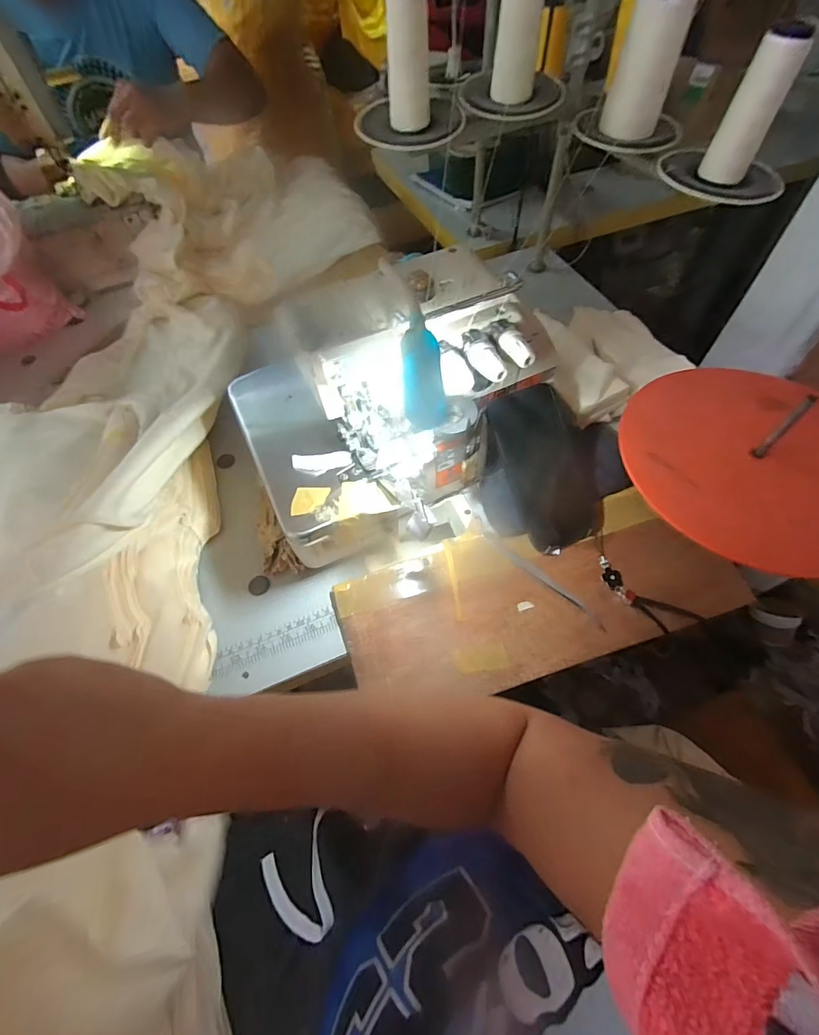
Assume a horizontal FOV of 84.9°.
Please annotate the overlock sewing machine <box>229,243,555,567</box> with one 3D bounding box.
[{"bbox_3d":[-0.009,-0.120,0.448,0.309,0.199,0.258,-23,60,-14],"label":"overlock sewing machine"}]

